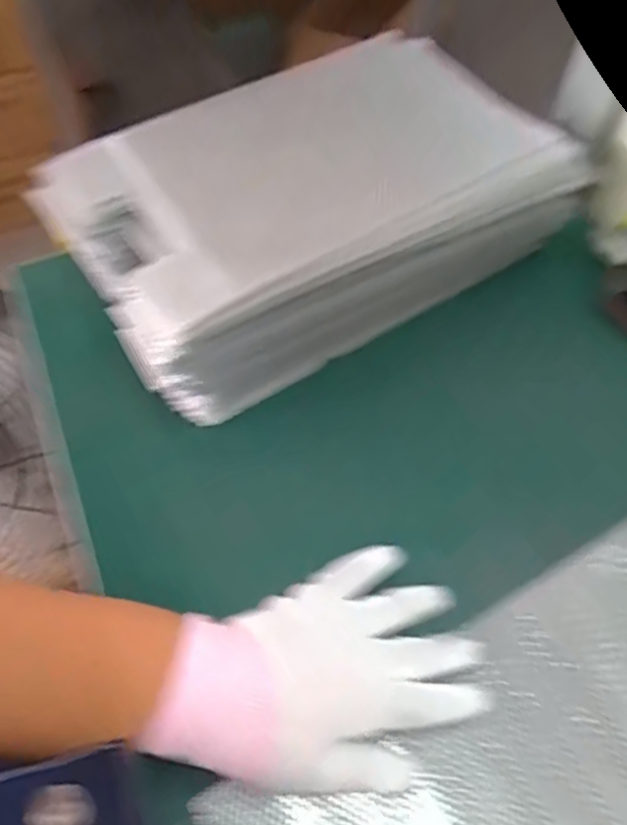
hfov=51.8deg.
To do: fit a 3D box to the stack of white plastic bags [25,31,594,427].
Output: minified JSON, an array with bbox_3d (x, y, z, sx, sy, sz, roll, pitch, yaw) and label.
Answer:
[{"bbox_3d":[0.001,-0.173,0.530,0.371,0.088,0.241,-26,61,-17],"label":"stack of white plastic bags"}]

